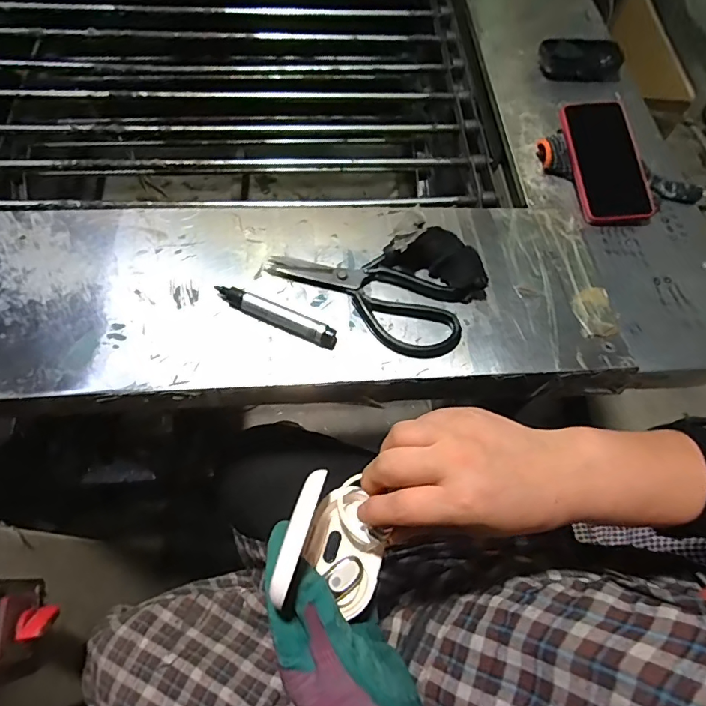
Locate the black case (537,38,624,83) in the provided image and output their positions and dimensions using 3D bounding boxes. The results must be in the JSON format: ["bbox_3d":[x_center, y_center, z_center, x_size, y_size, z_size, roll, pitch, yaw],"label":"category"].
[{"bbox_3d":[0.315,-0.401,0.646,0.110,0.035,0.050,1,64,-4],"label":"black case"}]

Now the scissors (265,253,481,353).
[{"bbox_3d":[0.018,-0.069,0.464,0.198,0.015,0.091,28,65,10],"label":"scissors"}]

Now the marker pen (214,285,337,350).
[{"bbox_3d":[-0.073,-0.036,0.441,0.122,0.017,0.018,24,65,7],"label":"marker pen"}]

